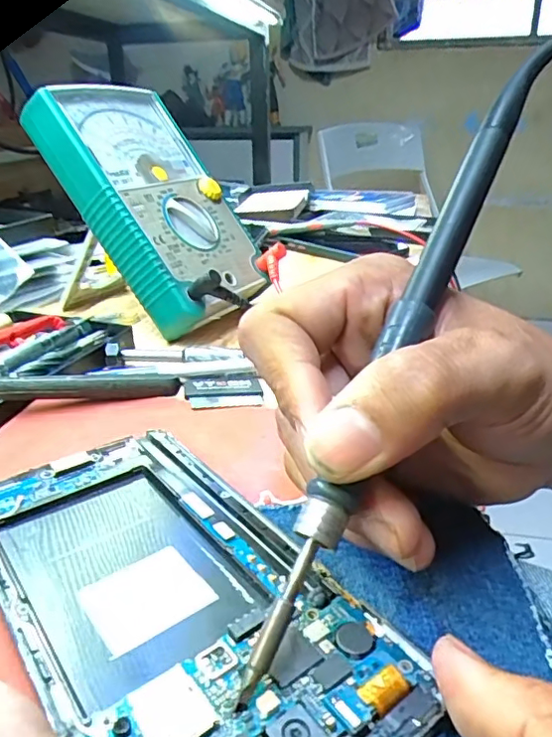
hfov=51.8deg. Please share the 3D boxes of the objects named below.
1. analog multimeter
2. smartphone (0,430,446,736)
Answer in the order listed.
[{"bbox_3d":[-0.076,-0.110,0.379,0.033,0.166,0.101,-35,1,41],"label":"analog multimeter"},{"bbox_3d":[-0.032,0.059,0.162,0.076,0.006,0.148,-19,31,-35],"label":"smartphone"}]

